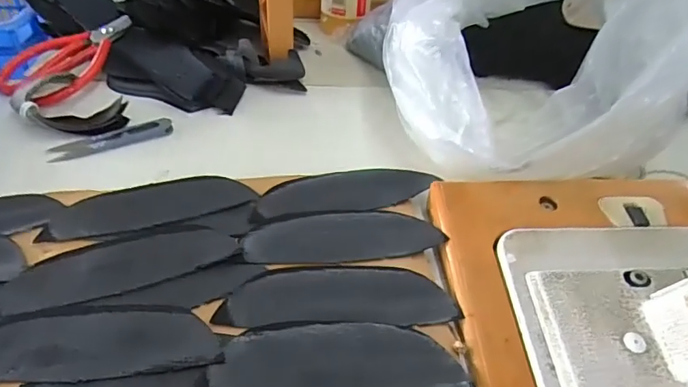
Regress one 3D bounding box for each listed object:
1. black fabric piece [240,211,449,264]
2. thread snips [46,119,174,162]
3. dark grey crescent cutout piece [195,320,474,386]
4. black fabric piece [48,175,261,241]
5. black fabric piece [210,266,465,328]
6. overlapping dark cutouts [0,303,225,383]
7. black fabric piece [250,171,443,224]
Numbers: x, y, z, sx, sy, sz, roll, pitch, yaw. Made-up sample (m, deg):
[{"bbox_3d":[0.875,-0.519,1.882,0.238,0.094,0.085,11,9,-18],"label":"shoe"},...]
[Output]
[{"bbox_3d":[-0.002,0.027,0.349,0.134,0.007,0.046,-3,43,-6],"label":"black fabric piece"},{"bbox_3d":[-0.202,-0.048,0.430,0.100,0.008,0.025,-16,46,-19],"label":"thread snips"},{"bbox_3d":[-0.006,0.093,0.278,0.141,0.006,0.048,-1,43,-4],"label":"dark grey crescent cutout piece"},{"bbox_3d":[-0.141,0.008,0.367,0.139,0.008,0.056,-13,45,-16],"label":"black fabric piece"},{"bbox_3d":[-0.005,0.065,0.314,0.143,0.004,0.046,0,43,-4],"label":"black fabric piece"},{"bbox_3d":[-0.143,0.083,0.281,0.140,0.004,0.049,-3,43,-7],"label":"overlapping dark cutouts"},{"bbox_3d":[-0.002,-0.005,0.386,0.140,0.010,0.053,-8,38,-13],"label":"black fabric piece"}]

